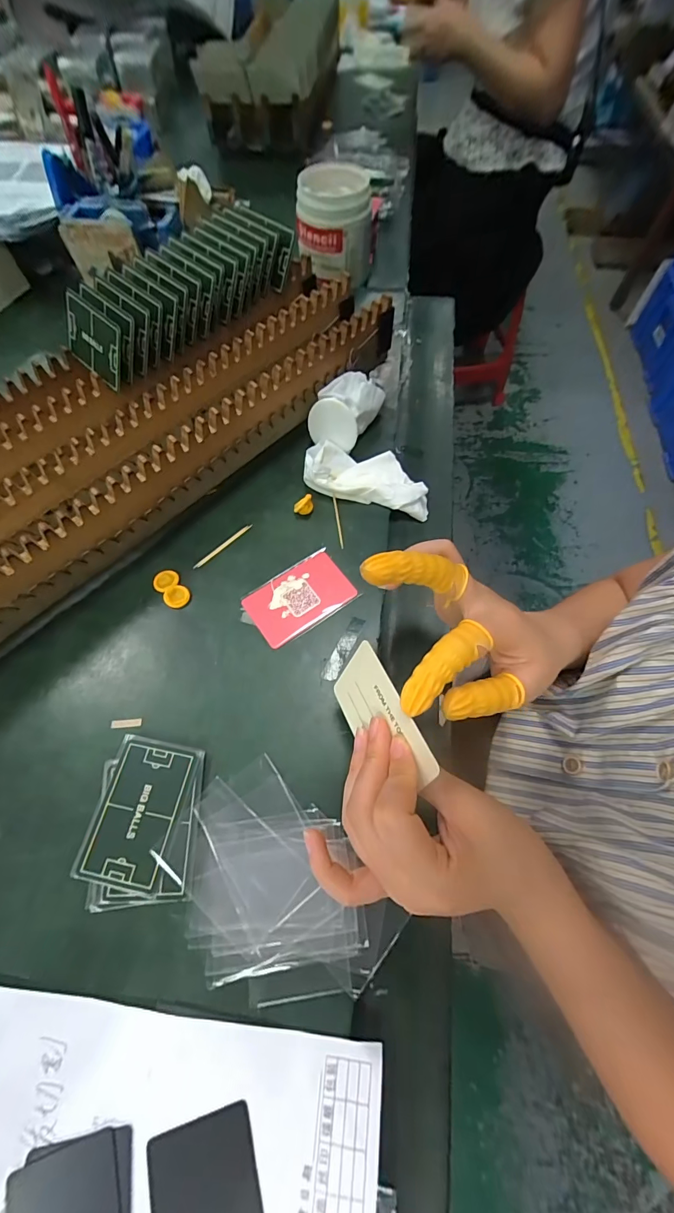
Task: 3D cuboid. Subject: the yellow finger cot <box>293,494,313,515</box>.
[{"bbox_3d":[-0.031,-0.093,0.371,0.018,0.016,0.012,-9,66,-4],"label":"yellow finger cot"}]

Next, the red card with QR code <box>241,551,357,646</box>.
[{"bbox_3d":[-0.031,-0.008,0.341,0.085,0.004,0.055,-33,70,-14],"label":"red card with QR code"}]

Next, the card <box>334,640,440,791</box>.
[{"bbox_3d":[0.024,0.067,0.235,0.004,0.051,0.083,-3,47,-33],"label":"card"}]

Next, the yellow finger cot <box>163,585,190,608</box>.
[{"bbox_3d":[-0.135,-0.008,0.340,0.020,0.006,0.020,0,66,0],"label":"yellow finger cot"}]

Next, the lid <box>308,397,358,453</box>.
[{"bbox_3d":[-0.005,-0.176,0.386,0.049,0.042,0.011,16,42,7],"label":"lid"}]

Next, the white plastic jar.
[{"bbox_3d":[-0.001,-0.502,0.527,0.092,0.100,0.107,5,65,3],"label":"white plastic jar"}]

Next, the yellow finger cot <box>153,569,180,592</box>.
[{"bbox_3d":[-0.147,-0.023,0.346,0.021,0.005,0.020,0,66,0],"label":"yellow finger cot"}]

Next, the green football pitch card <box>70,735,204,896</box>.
[{"bbox_3d":[-0.132,0.136,0.271,0.057,0.004,0.087,12,66,4],"label":"green football pitch card"}]

